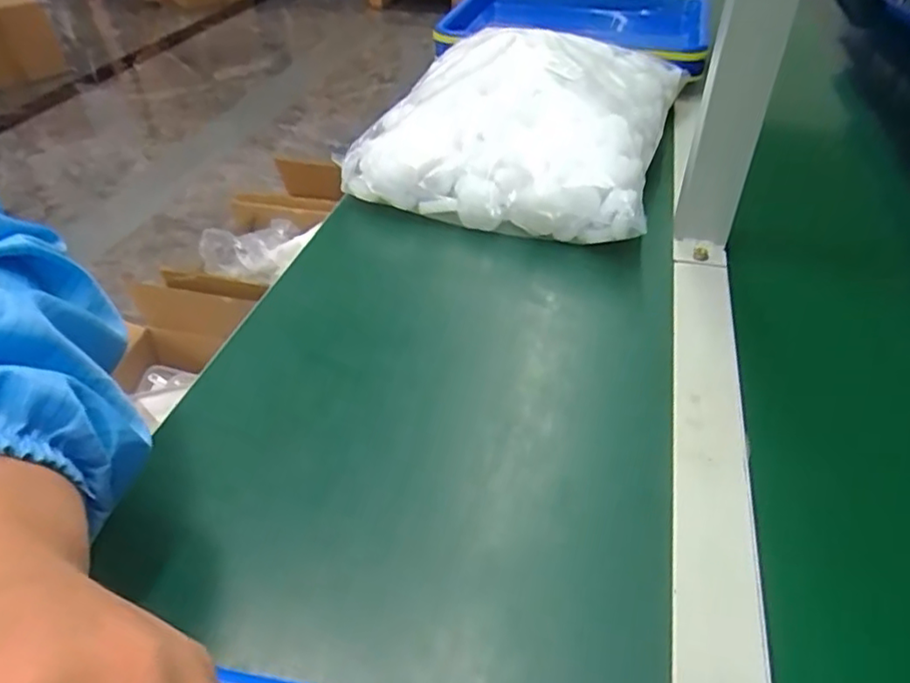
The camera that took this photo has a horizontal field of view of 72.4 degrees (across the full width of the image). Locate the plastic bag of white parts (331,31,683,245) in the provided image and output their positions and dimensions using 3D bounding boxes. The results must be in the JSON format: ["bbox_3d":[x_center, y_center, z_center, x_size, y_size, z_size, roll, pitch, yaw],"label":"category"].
[{"bbox_3d":[0.067,-0.211,0.587,0.248,0.108,0.294,12,44,15],"label":"plastic bag of white parts"}]

